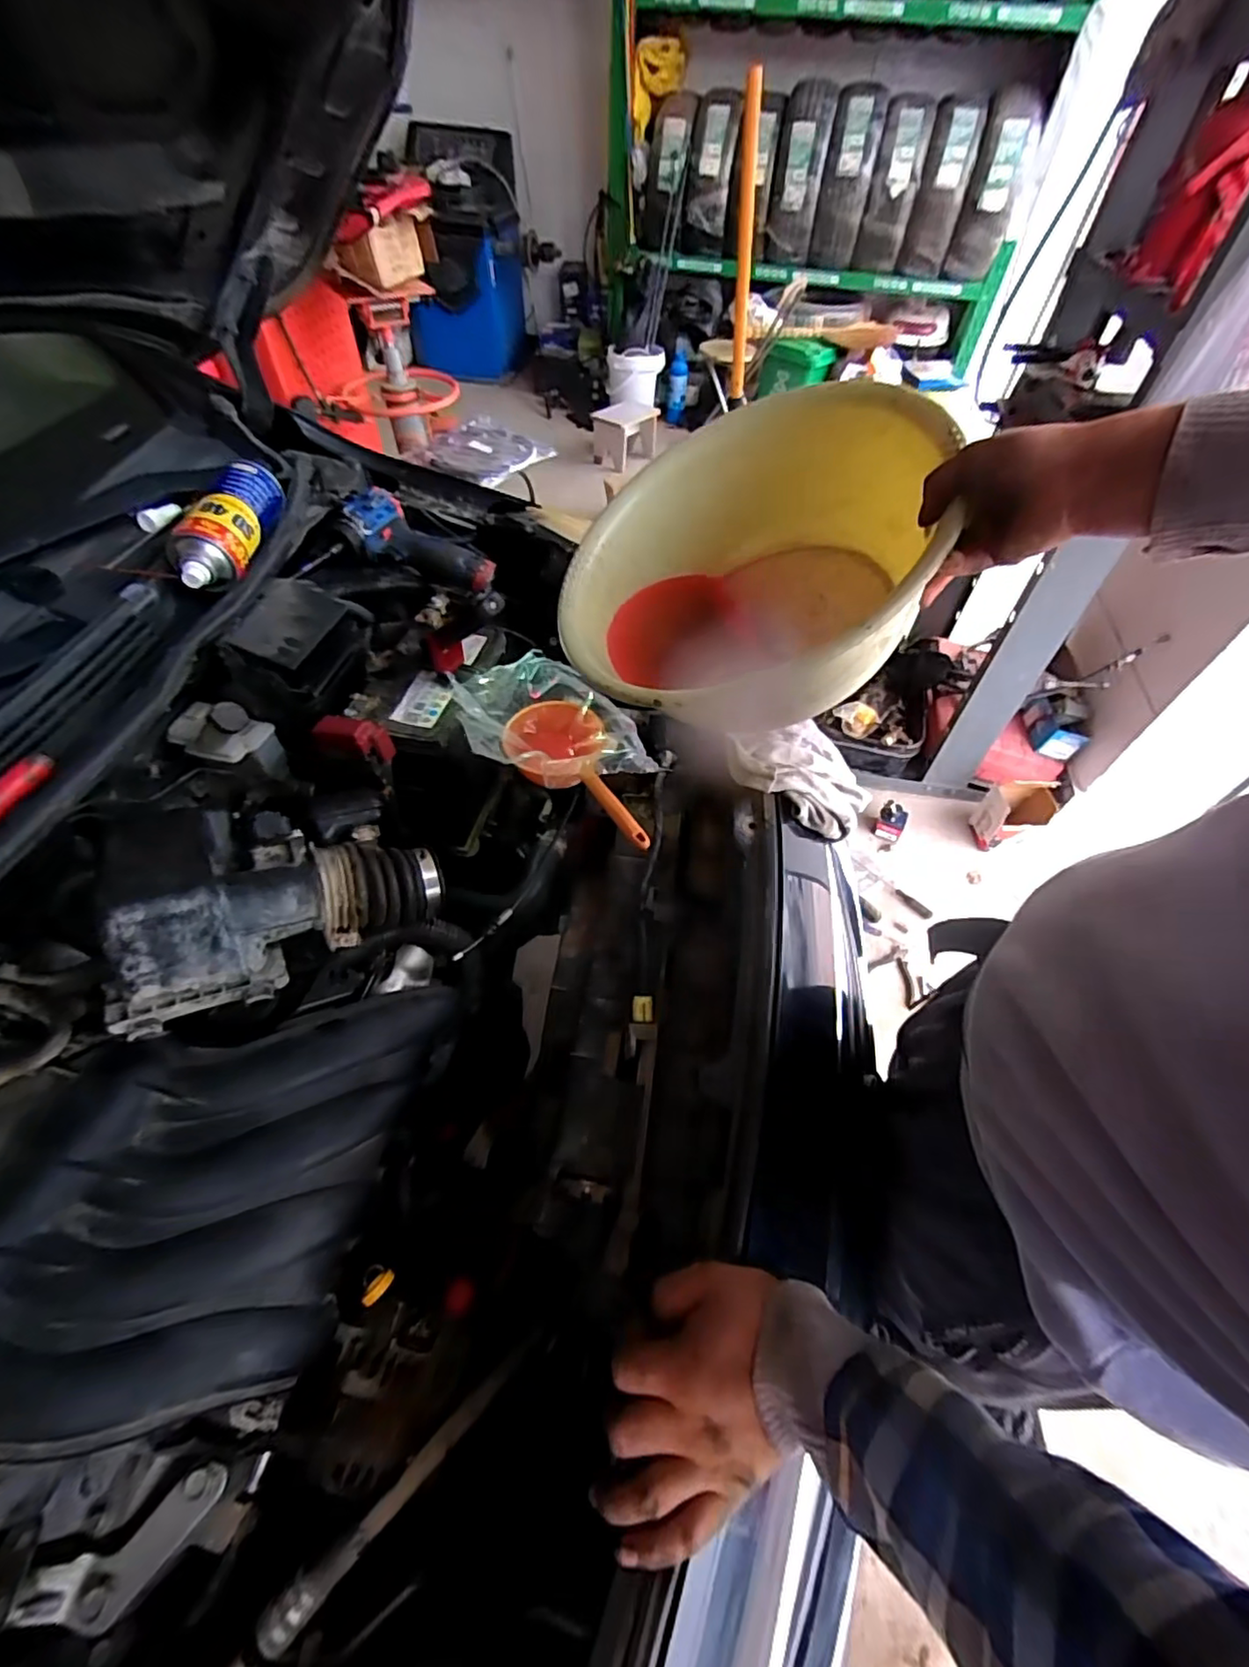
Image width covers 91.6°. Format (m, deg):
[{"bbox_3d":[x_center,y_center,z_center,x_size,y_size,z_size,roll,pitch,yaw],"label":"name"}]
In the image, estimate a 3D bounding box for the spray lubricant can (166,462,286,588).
[{"bbox_3d":[-0.420,-0.330,0.644,0.061,0.054,0.180,2,53,0],"label":"spray lubricant can"}]

